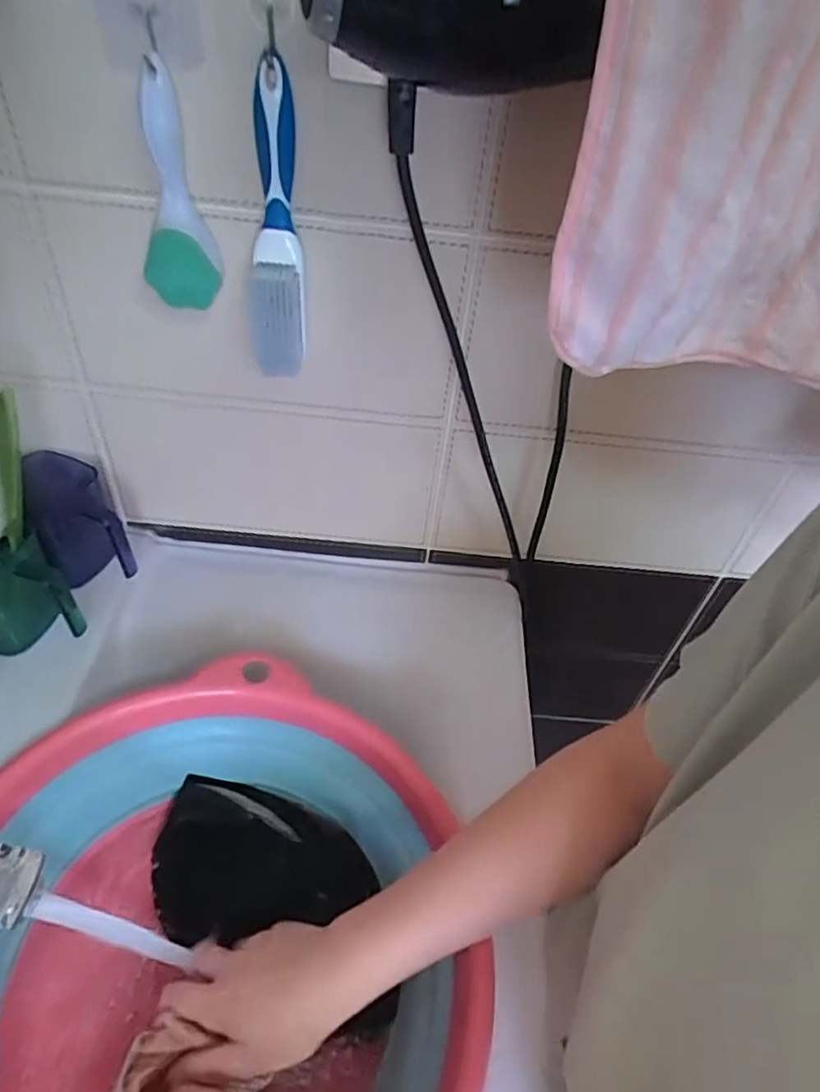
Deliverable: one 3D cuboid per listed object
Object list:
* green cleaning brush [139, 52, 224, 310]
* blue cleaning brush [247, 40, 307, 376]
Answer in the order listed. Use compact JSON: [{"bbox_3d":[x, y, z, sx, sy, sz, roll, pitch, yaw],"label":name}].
[{"bbox_3d":[-0.149,-0.220,0.410,0.046,0.134,0.029,-5,47,-13],"label":"green cleaning brush"},{"bbox_3d":[-0.088,-0.198,0.419,0.034,0.181,0.040,4,45,-4],"label":"blue cleaning brush"}]

